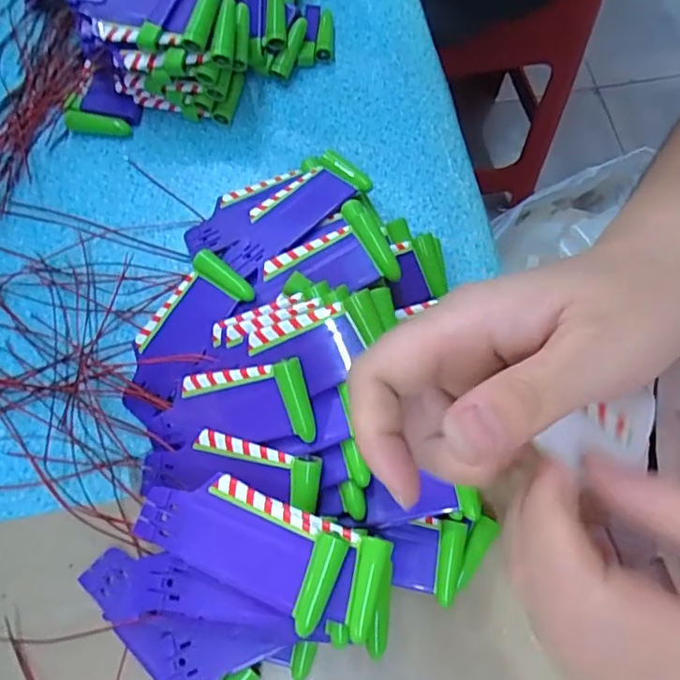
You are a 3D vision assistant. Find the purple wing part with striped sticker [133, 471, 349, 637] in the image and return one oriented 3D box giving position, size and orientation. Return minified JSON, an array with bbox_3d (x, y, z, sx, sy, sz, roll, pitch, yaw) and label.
[{"bbox_3d":[-0.043,0.081,0.231,0.089,0.008,0.039,14,70,20],"label":"purple wing part with striped sticker"}]

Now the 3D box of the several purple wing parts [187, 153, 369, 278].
[{"bbox_3d":[-0.038,-0.074,0.315,0.097,0.015,0.059,-40,59,-7],"label":"several purple wing parts"}]

